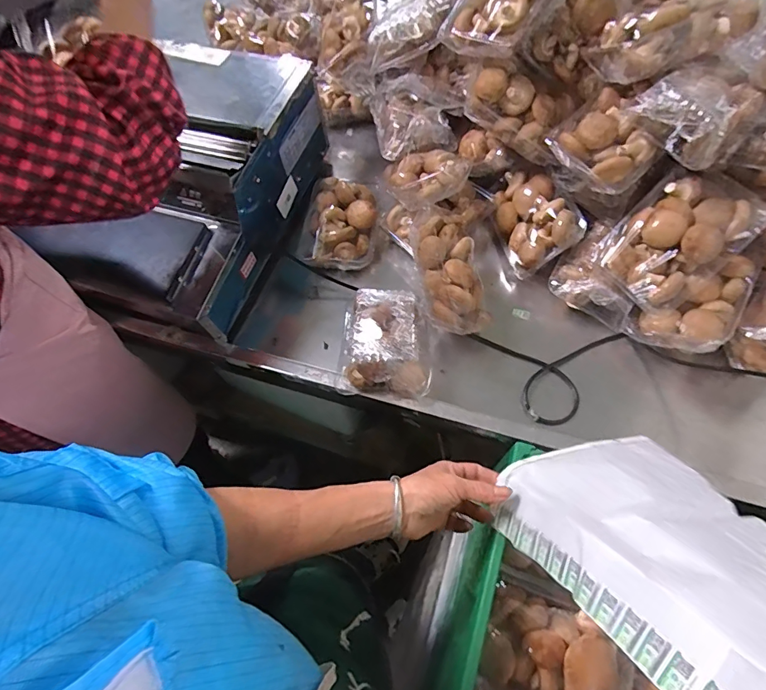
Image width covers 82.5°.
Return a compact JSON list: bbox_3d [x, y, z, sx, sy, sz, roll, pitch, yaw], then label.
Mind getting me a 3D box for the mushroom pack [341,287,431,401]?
[{"bbox_3d":[0.003,-0.014,0.567,0.114,0.045,0.148,2,64,5],"label":"mushroom pack"}]

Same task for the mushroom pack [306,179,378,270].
[{"bbox_3d":[-0.064,-0.193,0.692,0.111,0.057,0.144,8,65,8],"label":"mushroom pack"}]

